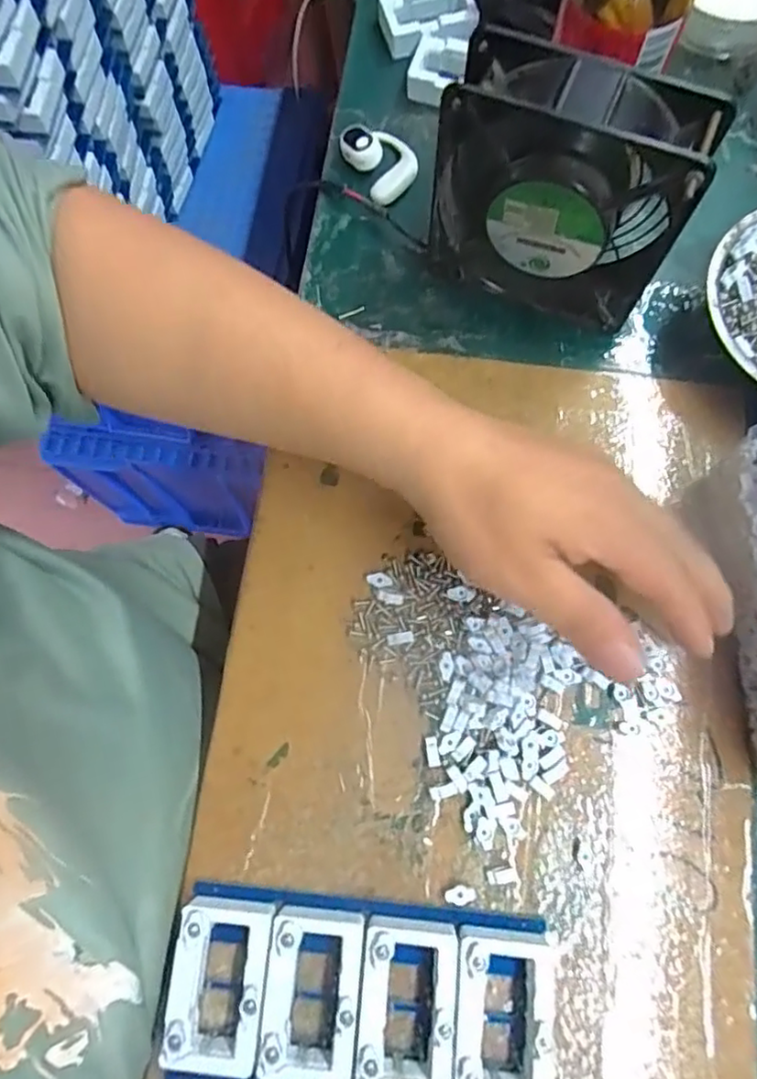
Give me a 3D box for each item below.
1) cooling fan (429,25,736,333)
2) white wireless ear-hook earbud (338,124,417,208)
[{"bbox_3d":[0.090,-0.173,0.317,0.121,0.119,0.049,24,77,8],"label":"cooling fan"},{"bbox_3d":[0.002,-0.240,0.389,0.036,0.020,0.049,-29,76,-6],"label":"white wireless ear-hook earbud"}]

